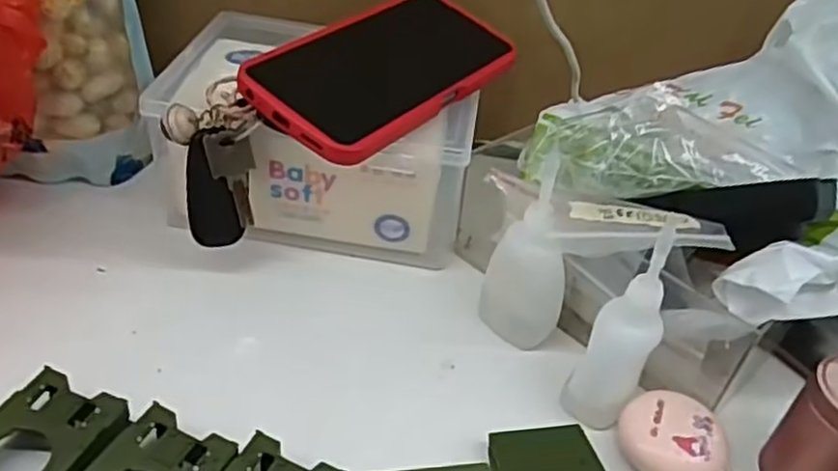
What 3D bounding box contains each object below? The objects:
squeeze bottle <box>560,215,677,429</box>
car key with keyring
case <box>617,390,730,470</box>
[{"bbox_3d":[0.094,0.042,0.332,0.031,0.101,0.036,21,40,17],"label":"squeeze bottle"},{"bbox_3d":[-0.108,-0.037,0.385,0.043,0.084,0.021,1,14,-7],"label":"car key with keyring"},{"bbox_3d":[0.117,0.097,0.339,0.039,0.026,0.047,-25,48,-34],"label":"case"}]

